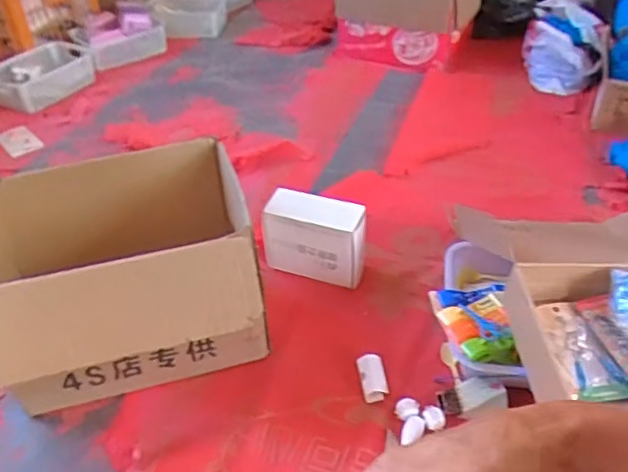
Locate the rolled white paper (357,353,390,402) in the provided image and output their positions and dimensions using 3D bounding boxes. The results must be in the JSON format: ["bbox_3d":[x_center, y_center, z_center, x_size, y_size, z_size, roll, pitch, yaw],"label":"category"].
[{"bbox_3d":[0.092,0.216,0.907,0.038,0.022,0.073,-7,39,-5],"label":"rolled white paper"}]

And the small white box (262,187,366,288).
[{"bbox_3d":[0.001,0.004,1.074,0.188,0.148,0.070,9,40,15],"label":"small white box"}]

